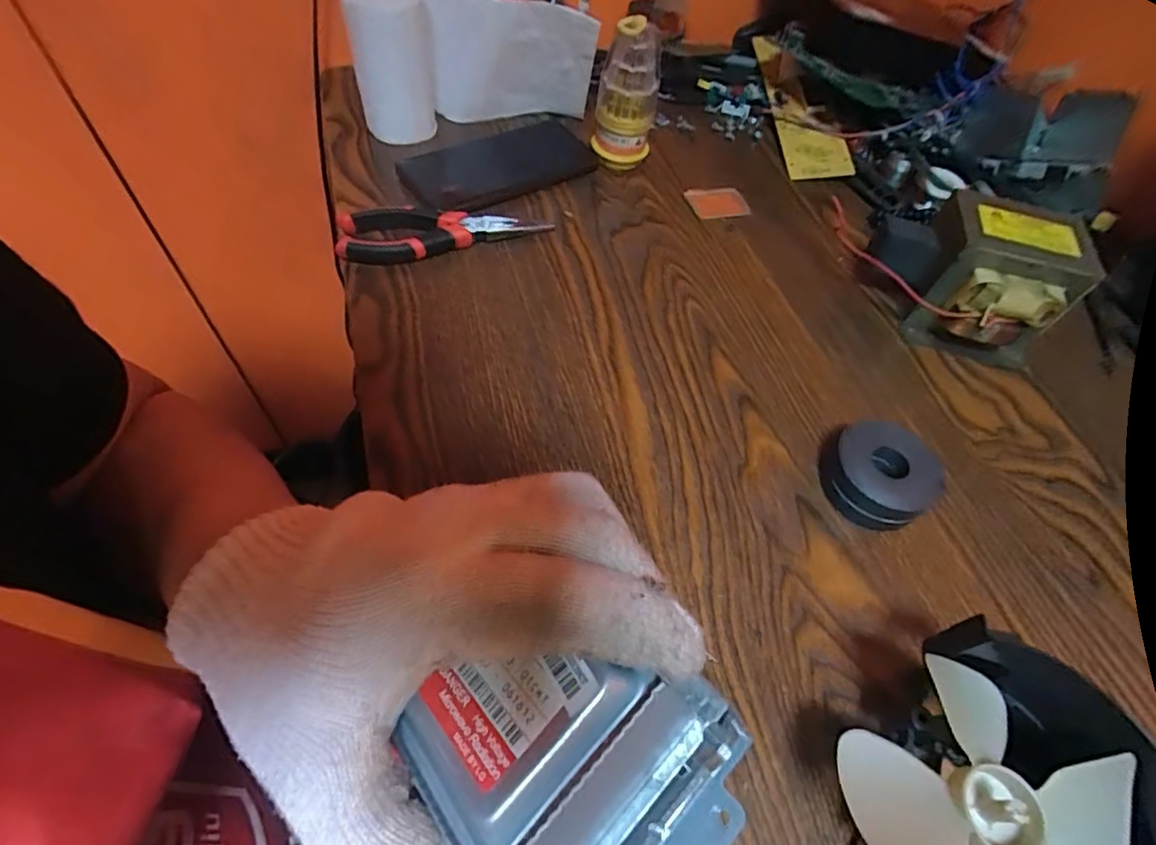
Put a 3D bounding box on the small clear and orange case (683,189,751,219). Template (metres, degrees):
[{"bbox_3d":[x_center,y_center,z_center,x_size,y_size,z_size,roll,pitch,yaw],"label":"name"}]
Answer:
[{"bbox_3d":[0.122,-0.193,0.504,0.050,0.010,0.037,-6,57,-9],"label":"small clear and orange case"}]

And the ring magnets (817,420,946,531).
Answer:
[{"bbox_3d":[0.176,0.030,0.338,0.057,0.030,0.059,18,57,7],"label":"ring magnets"}]

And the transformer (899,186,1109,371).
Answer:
[{"bbox_3d":[0.290,-0.099,0.406,0.096,0.081,0.076,17,57,6],"label":"transformer"}]

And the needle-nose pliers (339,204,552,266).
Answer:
[{"bbox_3d":[-0.102,-0.139,0.432,0.151,0.024,0.048,-1,57,-6],"label":"needle-nose pliers"}]

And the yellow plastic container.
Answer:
[{"bbox_3d":[0.039,-0.267,0.473,0.046,0.116,0.042,-2,57,-6],"label":"yellow plastic container"}]

